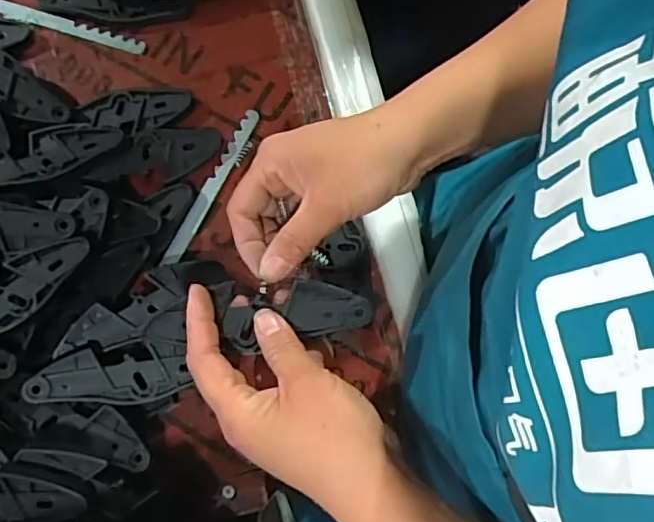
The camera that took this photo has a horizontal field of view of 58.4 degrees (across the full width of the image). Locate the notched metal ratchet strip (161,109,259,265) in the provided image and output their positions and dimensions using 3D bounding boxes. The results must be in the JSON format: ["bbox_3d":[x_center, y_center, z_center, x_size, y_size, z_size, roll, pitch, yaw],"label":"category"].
[{"bbox_3d":[-0.089,-0.059,0.459,0.012,0.004,0.138,28,79,-1],"label":"notched metal ratchet strip"}]

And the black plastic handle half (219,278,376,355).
[{"bbox_3d":[-0.017,0.030,0.341,0.084,0.007,0.034,-9,78,-5],"label":"black plastic handle half"}]

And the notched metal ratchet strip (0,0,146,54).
[{"bbox_3d":[-0.223,-0.200,0.497,0.143,0.004,0.012,17,97,5],"label":"notched metal ratchet strip"}]

